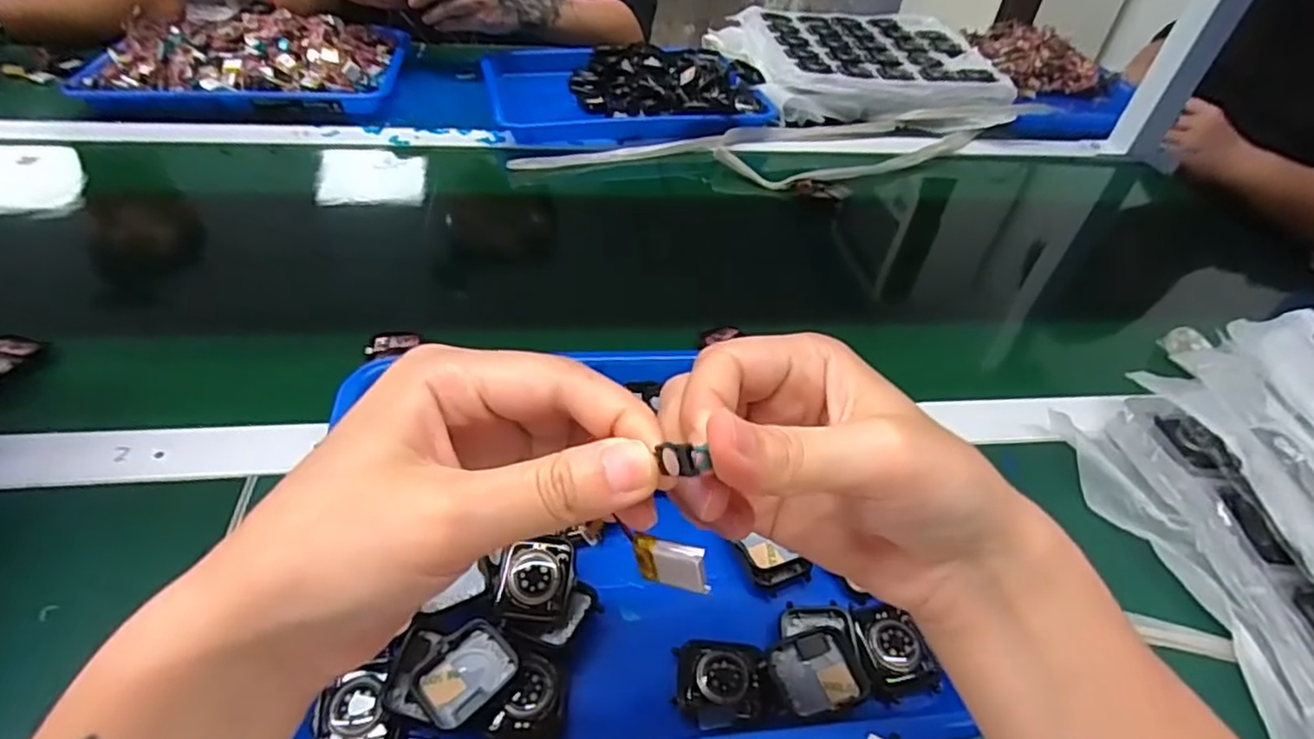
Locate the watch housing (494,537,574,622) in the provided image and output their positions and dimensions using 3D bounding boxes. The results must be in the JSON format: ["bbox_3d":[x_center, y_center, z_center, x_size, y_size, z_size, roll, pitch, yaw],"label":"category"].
[{"bbox_3d":[-0.059,0.101,0.317,0.035,0.010,0.037,5,74,-2],"label":"watch housing"}]

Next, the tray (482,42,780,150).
[{"bbox_3d":[-0.037,-0.338,0.789,0.330,0.048,0.225,-2,44,-8],"label":"tray"}]

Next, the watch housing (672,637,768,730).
[{"bbox_3d":[0.030,0.144,0.303,0.041,0.008,0.038,3,44,-3],"label":"watch housing"}]

